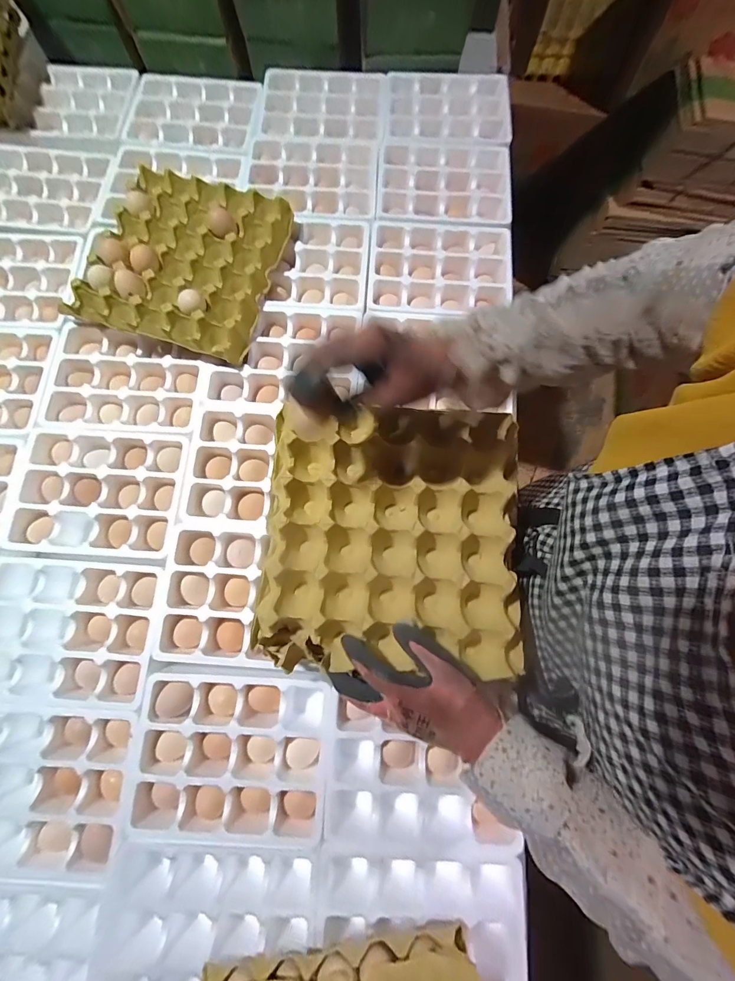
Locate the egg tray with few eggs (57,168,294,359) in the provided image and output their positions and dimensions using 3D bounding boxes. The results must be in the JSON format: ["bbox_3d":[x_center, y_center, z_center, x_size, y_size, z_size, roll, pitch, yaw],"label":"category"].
[{"bbox_3d":[-0.297,-0.384,0.625,0.285,0.053,0.319,15,76,4],"label":"egg tray with few eggs"}]

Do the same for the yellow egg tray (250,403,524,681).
[{"bbox_3d":[0.026,0.046,0.424,0.285,0.061,0.289,3,75,1],"label":"yellow egg tray"}]

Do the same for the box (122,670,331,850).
[{"bbox_3d":[-0.173,0.337,0.493,0.242,0.054,0.189,2,77,1],"label":"box"}]

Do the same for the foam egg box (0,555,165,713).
[{"bbox_3d":[-0.414,0.197,0.530,0.256,0.053,0.190,4,75,2],"label":"foam egg box"}]

